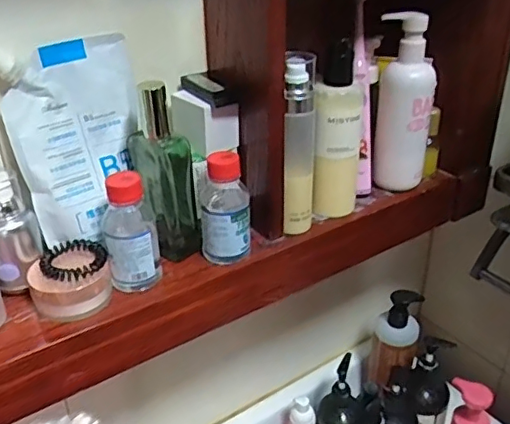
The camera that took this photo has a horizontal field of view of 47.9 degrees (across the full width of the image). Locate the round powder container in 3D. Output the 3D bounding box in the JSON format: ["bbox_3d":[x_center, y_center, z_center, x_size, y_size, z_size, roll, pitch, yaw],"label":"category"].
[{"bbox_3d":[-0.153,0.058,0.476,0.053,0.038,0.061,21,36,34],"label":"round powder container"}]

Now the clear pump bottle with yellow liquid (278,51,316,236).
[{"bbox_3d":[0.040,-0.059,0.533,0.027,0.167,0.034,7,31,15],"label":"clear pump bottle with yellow liquid"}]

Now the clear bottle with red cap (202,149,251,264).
[{"bbox_3d":[-0.027,-0.006,0.520,0.043,0.100,0.042,-2,30,0],"label":"clear bottle with red cap"}]

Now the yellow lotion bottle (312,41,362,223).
[{"bbox_3d":[0.082,-0.073,0.565,0.045,0.164,0.042,3,30,8],"label":"yellow lotion bottle"}]

